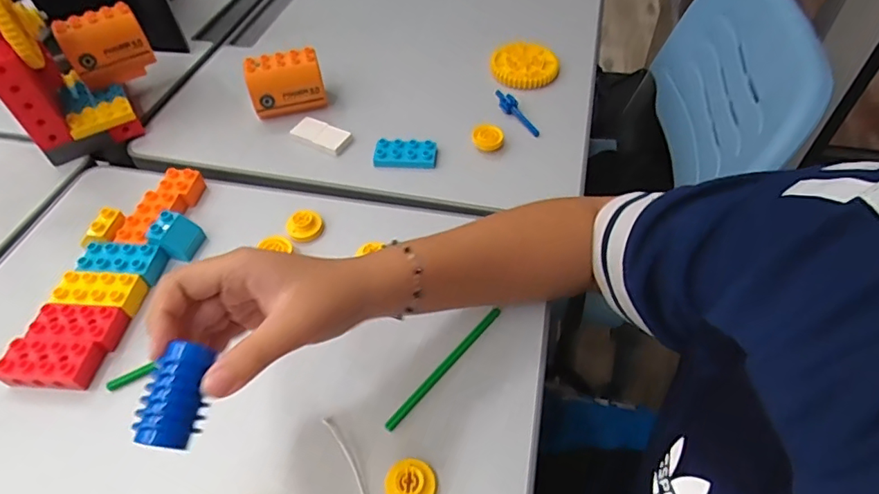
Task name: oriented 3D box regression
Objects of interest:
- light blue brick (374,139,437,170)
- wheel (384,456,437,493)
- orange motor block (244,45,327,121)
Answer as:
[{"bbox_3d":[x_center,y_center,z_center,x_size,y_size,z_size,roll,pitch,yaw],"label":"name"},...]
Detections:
[{"bbox_3d":[-0.035,-0.098,0.547,0.064,0.017,0.027,3,51,5],"label":"light blue brick"},{"bbox_3d":[-0.019,0.153,0.336,0.031,0.013,0.031,-1,51,1],"label":"wheel"},{"bbox_3d":[-0.175,-0.185,0.595,0.083,0.060,0.045,-13,51,-8],"label":"orange motor block"}]

